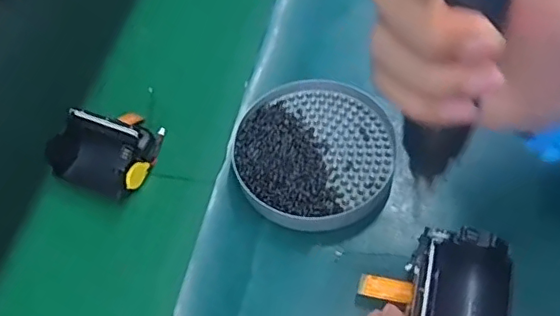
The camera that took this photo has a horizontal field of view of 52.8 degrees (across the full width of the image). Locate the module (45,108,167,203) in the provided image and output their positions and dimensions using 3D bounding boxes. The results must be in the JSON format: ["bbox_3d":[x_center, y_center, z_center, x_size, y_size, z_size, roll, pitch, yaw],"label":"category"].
[{"bbox_3d":[-0.133,-0.011,0.419,0.073,0.030,0.062,19,61,19],"label":"module"}]

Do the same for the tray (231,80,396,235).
[{"bbox_3d":[0.024,-0.005,0.402,0.109,0.016,0.116,-1,60,2],"label":"tray"}]

